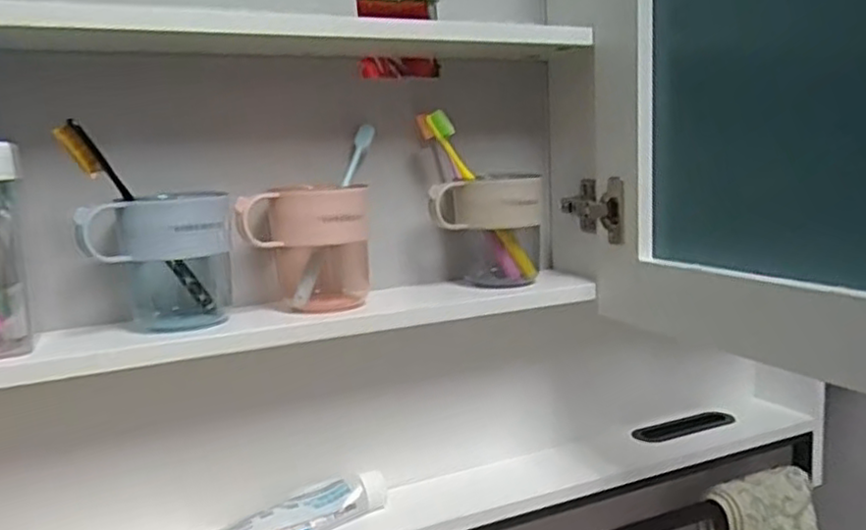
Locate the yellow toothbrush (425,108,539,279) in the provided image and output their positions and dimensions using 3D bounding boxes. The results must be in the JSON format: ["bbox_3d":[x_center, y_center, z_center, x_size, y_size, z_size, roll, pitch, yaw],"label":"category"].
[{"bbox_3d":[0.048,-0.063,0.658,0.017,0.179,0.021,-33,10,0],"label":"yellow toothbrush"}]

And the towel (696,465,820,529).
[{"bbox_3d":[0.368,0.293,0.795,0.132,0.101,0.055,-4,9,-9],"label":"towel"}]

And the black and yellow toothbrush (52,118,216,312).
[{"bbox_3d":[-0.221,-0.029,0.541,0.011,0.187,0.021,3,46,31],"label":"black and yellow toothbrush"}]

